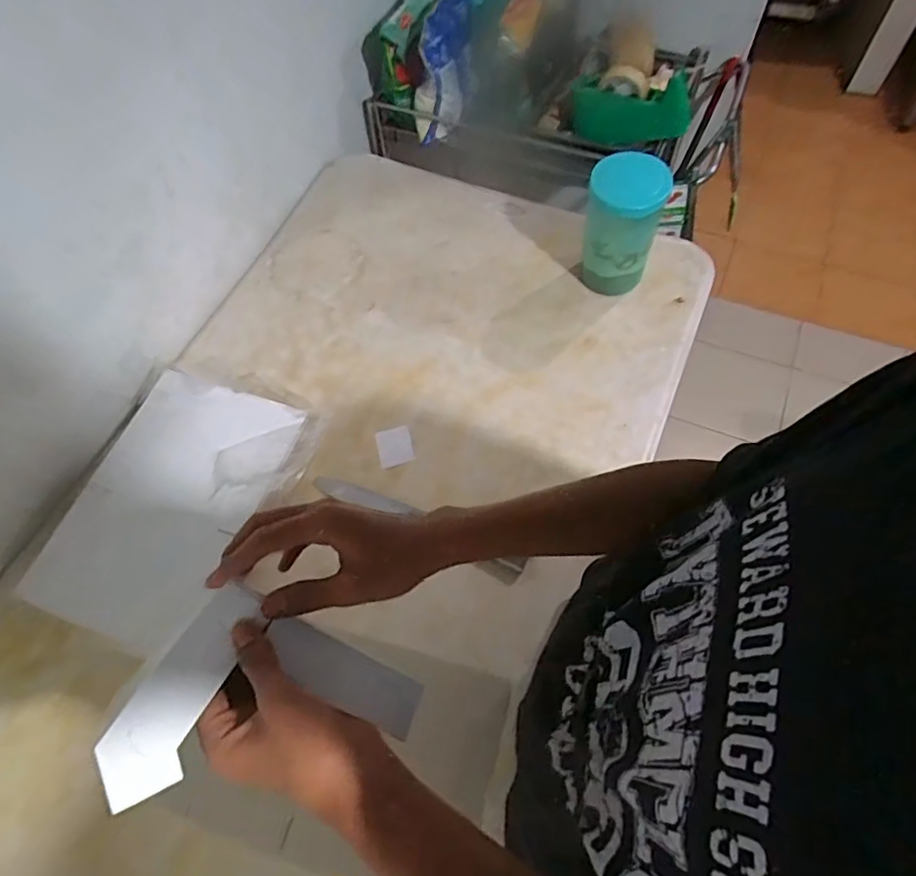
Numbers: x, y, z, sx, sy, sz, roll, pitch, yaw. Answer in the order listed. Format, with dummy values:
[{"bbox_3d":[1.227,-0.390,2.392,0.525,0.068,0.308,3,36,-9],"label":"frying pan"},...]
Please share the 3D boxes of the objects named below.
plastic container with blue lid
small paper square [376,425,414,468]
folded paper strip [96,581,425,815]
[{"bbox_3d":[0.243,-0.308,0.887,0.102,0.206,0.098,-2,61,3],"label":"plastic container with blue lid"},{"bbox_3d":[-0.092,0.012,0.857,0.049,0.004,0.059,-14,63,-8],"label":"small paper square"},{"bbox_3d":[-0.122,0.187,0.380,0.166,0.007,0.133,31,63,-7],"label":"folded paper strip"}]

